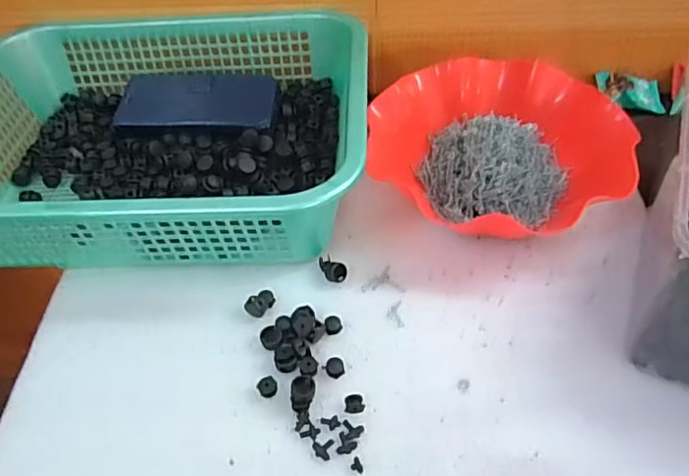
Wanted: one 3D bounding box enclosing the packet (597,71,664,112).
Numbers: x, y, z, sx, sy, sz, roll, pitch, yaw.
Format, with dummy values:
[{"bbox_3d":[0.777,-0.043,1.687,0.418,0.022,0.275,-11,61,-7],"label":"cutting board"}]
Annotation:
[{"bbox_3d":[0.309,-0.159,0.620,0.065,0.023,0.039,3,50,6],"label":"packet"}]

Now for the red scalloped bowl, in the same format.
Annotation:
[{"bbox_3d":[0.136,-0.084,0.530,0.223,0.061,0.189,0,49,3],"label":"red scalloped bowl"}]

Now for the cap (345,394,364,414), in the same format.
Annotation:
[{"bbox_3d":[0.007,0.115,0.398,0.013,0.007,0.011,-7,49,-3],"label":"cap"}]

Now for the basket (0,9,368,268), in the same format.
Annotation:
[{"bbox_3d":[-0.172,-0.099,0.534,0.381,0.098,0.297,0,50,3],"label":"basket"}]

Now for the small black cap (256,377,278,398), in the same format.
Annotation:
[{"bbox_3d":[-0.055,0.107,0.411,0.014,0.009,0.014,-2,49,2],"label":"small black cap"}]

